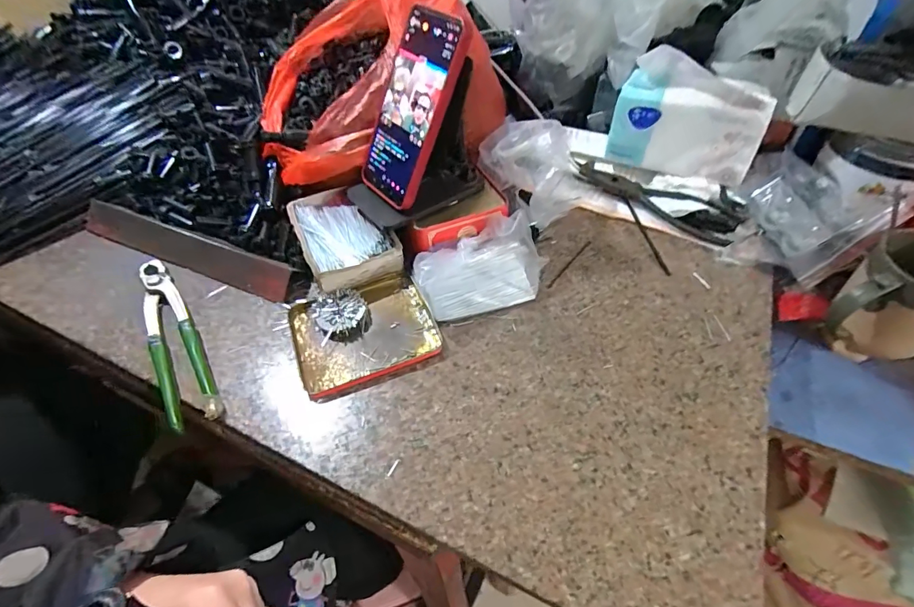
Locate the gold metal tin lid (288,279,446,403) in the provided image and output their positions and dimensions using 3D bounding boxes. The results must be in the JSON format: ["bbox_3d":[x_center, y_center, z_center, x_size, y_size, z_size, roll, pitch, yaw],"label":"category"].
[{"bbox_3d":[-0.082,0.025,0.393,0.119,0.014,0.101,-18,48,-14],"label":"gold metal tin lid"}]

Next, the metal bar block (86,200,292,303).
[{"bbox_3d":[-0.298,-0.063,0.478,0.294,0.027,0.038,17,49,18],"label":"metal bar block"}]

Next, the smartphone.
[{"bbox_3d":[-0.042,-0.167,0.389,0.009,0.159,0.076,-13,50,-46],"label":"smartphone"}]

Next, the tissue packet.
[{"bbox_3d":[0.230,-0.185,0.441,0.135,0.104,0.032,20,50,21],"label":"tissue packet"}]

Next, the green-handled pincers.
[{"bbox_3d":[-0.258,0.026,0.397,0.039,0.024,0.195,-27,50,-22],"label":"green-handled pincers"}]

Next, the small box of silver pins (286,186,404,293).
[{"bbox_3d":[-0.119,-0.072,0.449,0.081,0.032,0.131,-22,49,-18],"label":"small box of silver pins"}]

